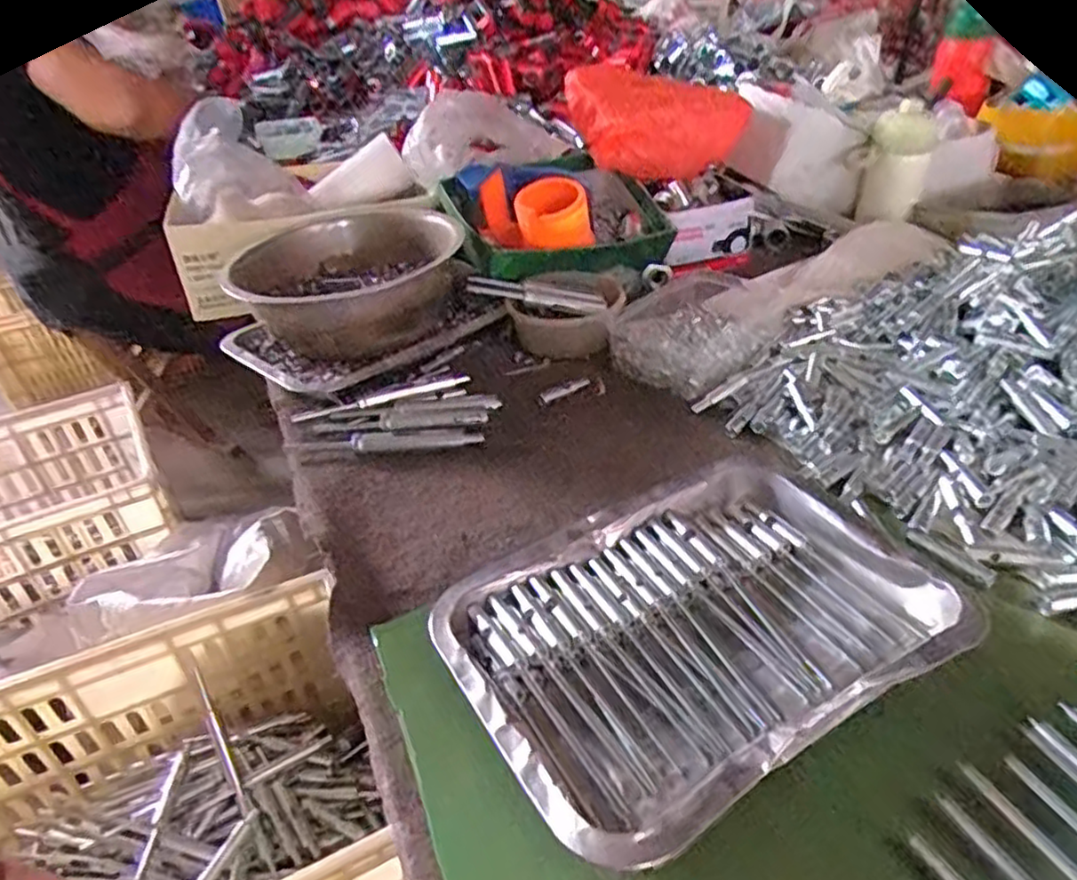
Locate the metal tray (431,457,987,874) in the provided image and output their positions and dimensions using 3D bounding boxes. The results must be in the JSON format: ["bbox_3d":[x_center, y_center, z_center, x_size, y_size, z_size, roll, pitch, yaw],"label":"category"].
[{"bbox_3d":[0.083,0.099,0.381,0.247,0.033,0.178,-22,40,-22],"label":"metal tray"}]

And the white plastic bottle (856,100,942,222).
[{"bbox_3d":[0.416,-0.318,0.811,0.069,0.117,0.056,18,42,28],"label":"white plastic bottle"}]

